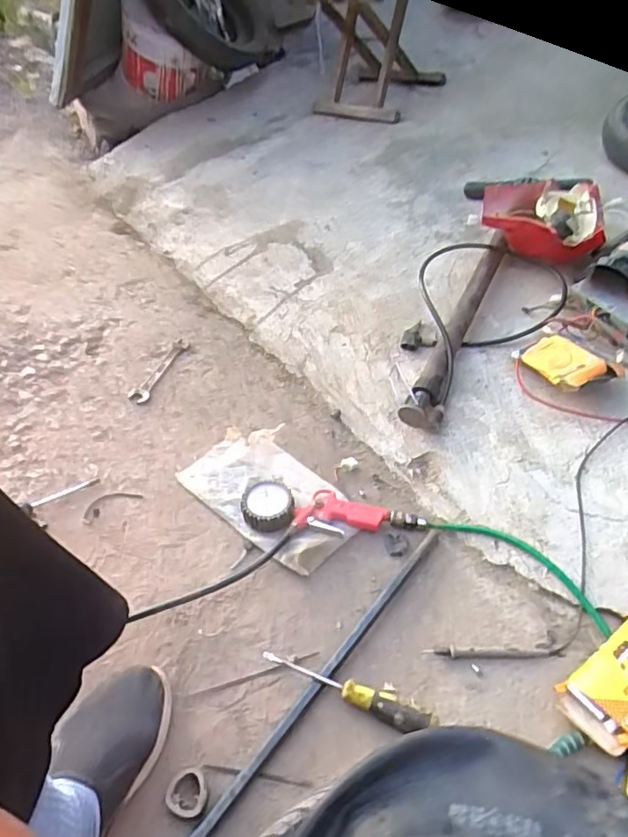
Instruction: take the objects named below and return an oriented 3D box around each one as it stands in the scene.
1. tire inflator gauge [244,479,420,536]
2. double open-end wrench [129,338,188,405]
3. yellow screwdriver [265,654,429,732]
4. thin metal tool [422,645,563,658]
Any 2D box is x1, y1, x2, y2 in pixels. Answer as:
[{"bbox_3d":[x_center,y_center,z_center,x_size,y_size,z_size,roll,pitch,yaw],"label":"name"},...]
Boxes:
[{"bbox_3d":[0.026,0.128,0.804,0.243,0.034,0.072,-1,43,3],"label":"tire inflator gauge"},{"bbox_3d":[-0.282,-0.091,1.066,0.033,0.009,0.184,10,40,11],"label":"double open-end wrench"},{"bbox_3d":[0.034,0.298,0.638,0.186,0.032,0.030,19,48,22],"label":"yellow screwdriver"},{"bbox_3d":[0.208,0.271,0.668,0.158,0.009,0.012,-2,43,2],"label":"thin metal tool"}]

